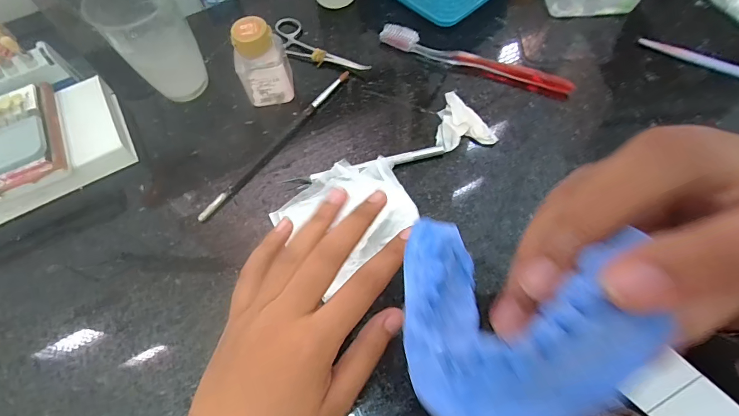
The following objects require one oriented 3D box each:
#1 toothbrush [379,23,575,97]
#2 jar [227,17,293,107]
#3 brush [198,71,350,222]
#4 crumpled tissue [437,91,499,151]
[{"bbox_3d":[0.097,-0.142,0.365,0.187,0.013,0.019,24,69,13],"label":"toothbrush"},{"bbox_3d":[-0.094,-0.126,0.337,0.044,0.072,0.035,-17,66,-5],"label":"jar"},{"bbox_3d":[-0.081,-0.060,0.342,0.007,0.007,0.189,34,72,16],"label":"brush"},{"bbox_3d":[0.082,-0.078,0.339,0.048,0.009,0.053,-11,66,-2],"label":"crumpled tissue"}]

